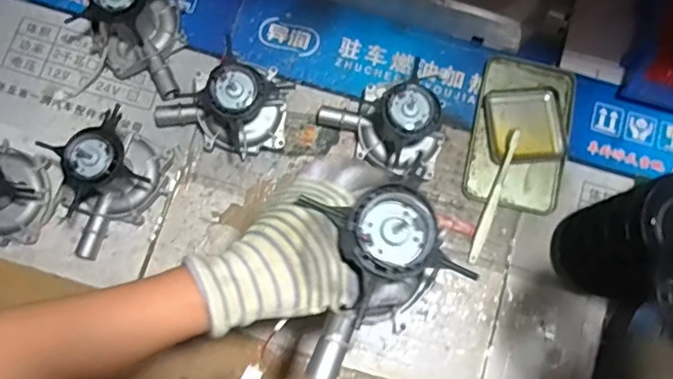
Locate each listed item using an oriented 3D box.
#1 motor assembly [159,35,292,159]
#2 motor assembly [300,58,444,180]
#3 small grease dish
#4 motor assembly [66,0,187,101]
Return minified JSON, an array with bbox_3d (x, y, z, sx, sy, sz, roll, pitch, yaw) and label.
[{"bbox_3d":[-0.138,-0.096,0.642,0.155,0.105,0.107,-18,78,-5],"label":"motor assembly"},{"bbox_3d":[0.055,-0.080,0.644,0.154,0.103,0.124,-2,78,-1],"label":"motor assembly"},{"bbox_3d":[0.241,-0.083,0.691,0.097,0.011,0.096,-6,78,-2],"label":"small grease dish"},{"bbox_3d":[-0.234,-0.187,0.652,0.115,0.105,0.149,-34,80,-8],"label":"motor assembly"}]

